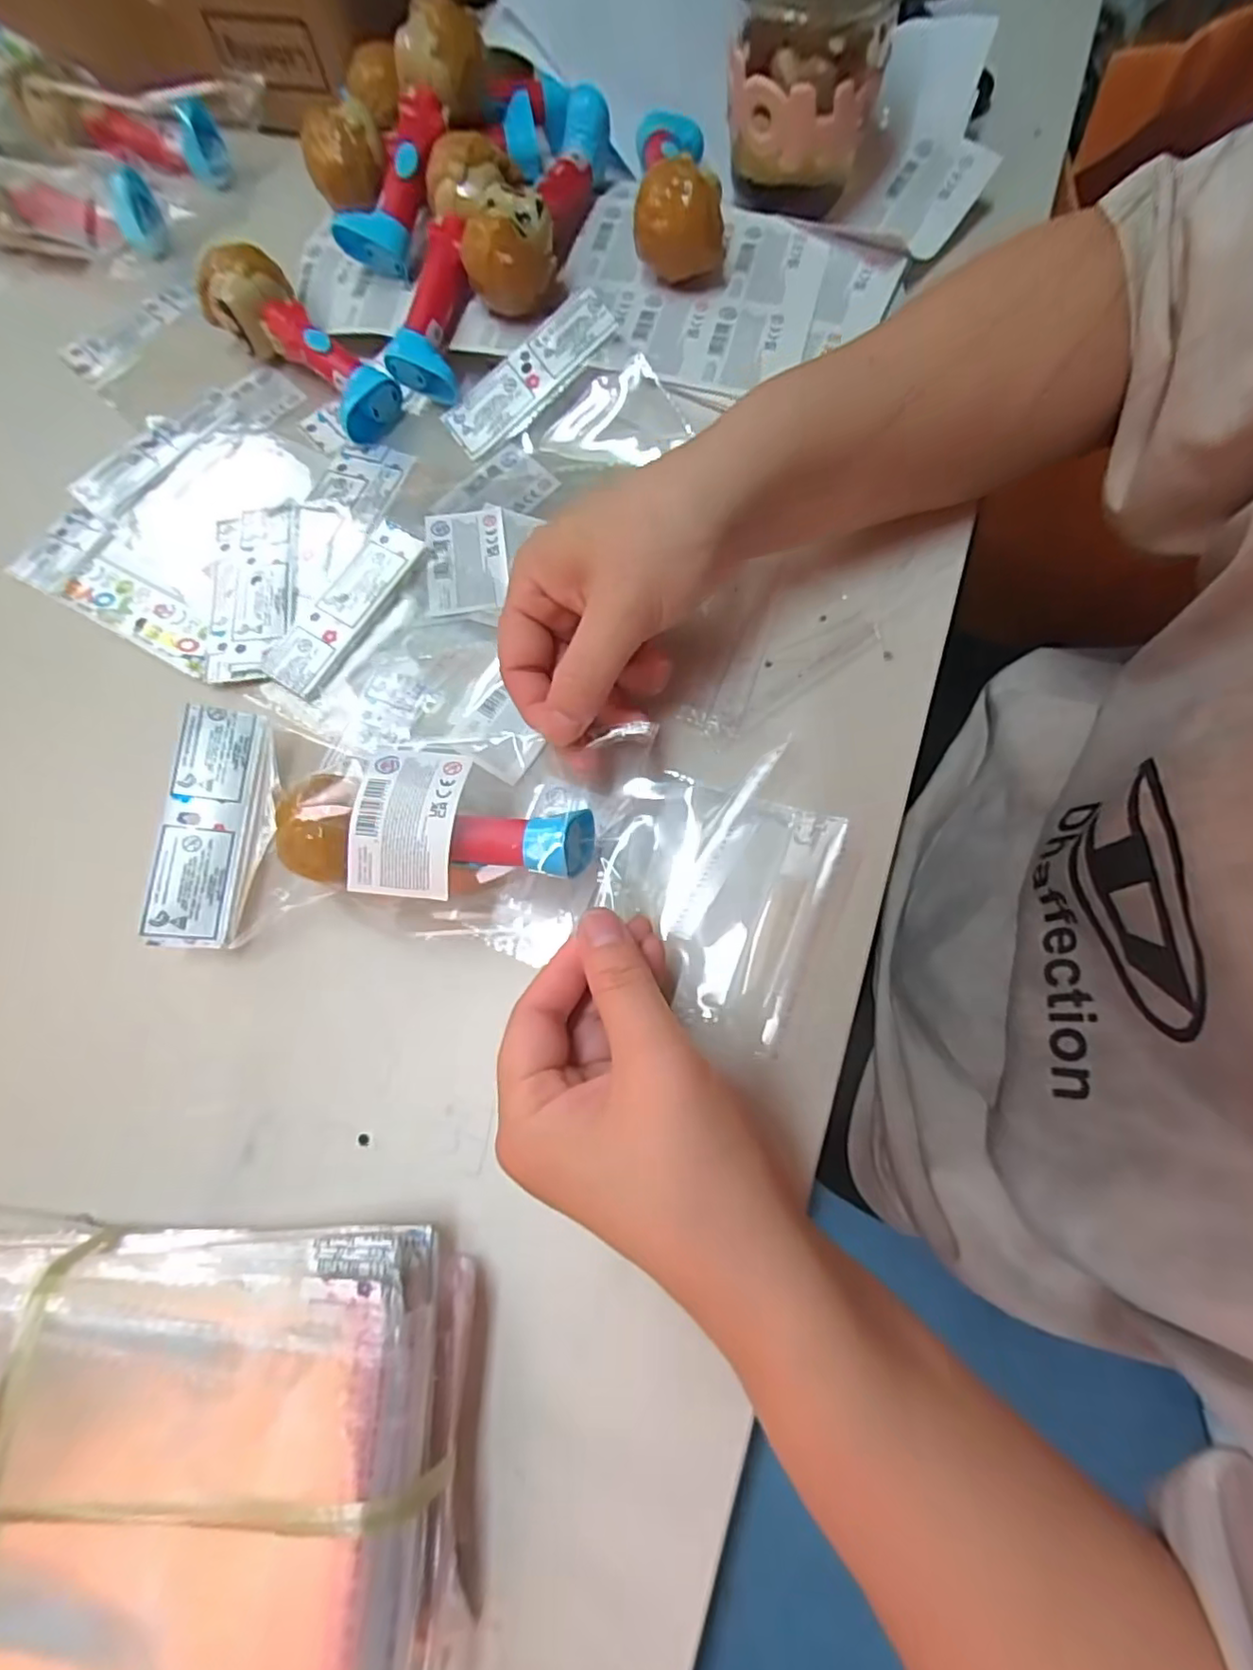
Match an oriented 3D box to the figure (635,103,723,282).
[{"bbox_3d":[0.024,-0.357,0.341,0.043,0.045,0.117,-4,74,1],"label":"figure"}]

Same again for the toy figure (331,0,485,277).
[{"bbox_3d":[-0.113,-0.375,0.346,0.035,0.039,0.130,23,93,8],"label":"toy figure"}]

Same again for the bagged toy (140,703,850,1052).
[{"bbox_3d":[-0.054,0.009,0.264,0.269,0.058,0.108,8,74,-4],"label":"bagged toy"}]

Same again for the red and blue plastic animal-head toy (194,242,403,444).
[{"bbox_3d":[-0.178,-0.268,0.347,0.122,0.046,0.038,38,79,12],"label":"red and blue plastic animal-head toy"}]

